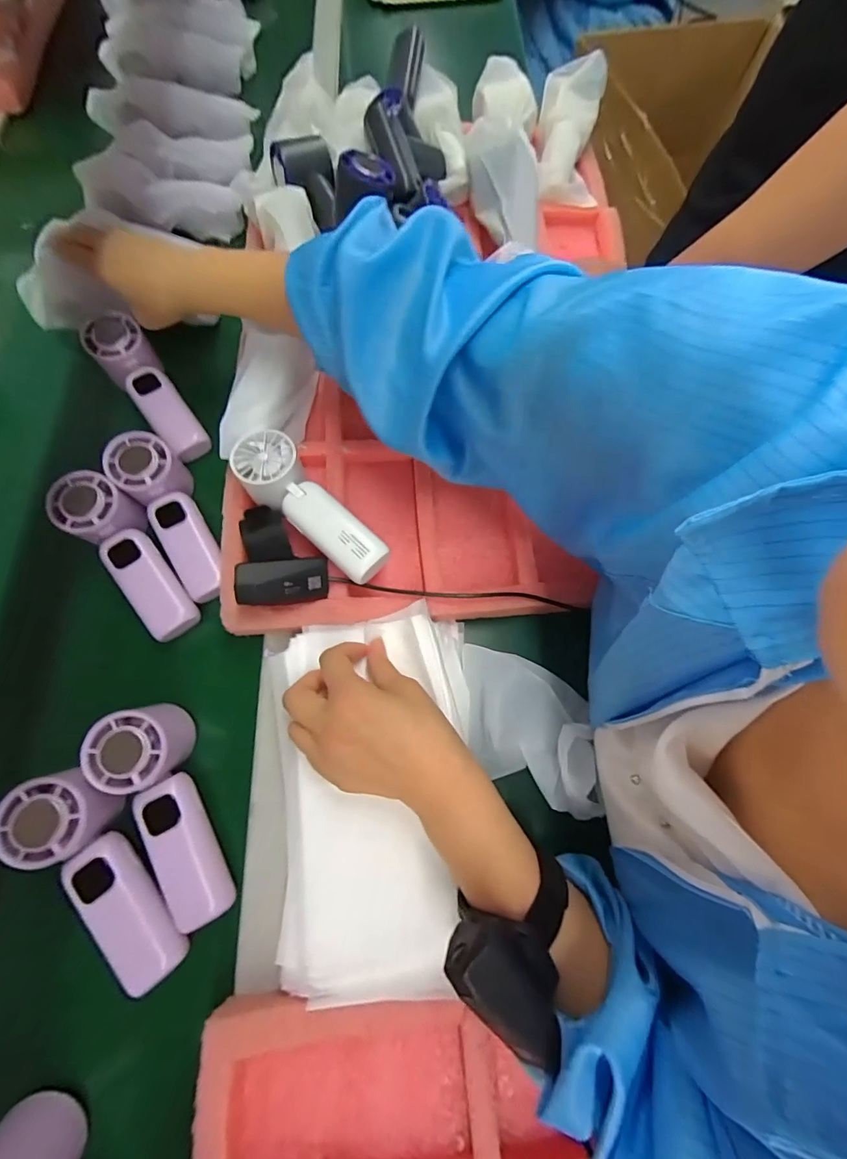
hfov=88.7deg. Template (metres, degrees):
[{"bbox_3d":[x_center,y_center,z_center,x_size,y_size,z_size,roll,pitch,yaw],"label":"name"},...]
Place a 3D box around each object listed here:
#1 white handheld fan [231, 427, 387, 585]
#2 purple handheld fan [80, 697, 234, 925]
[{"bbox_3d":[-0.097,-0.058,0.364,0.052,0.045,0.153,-41,75,-17],"label":"white handheld fan"},{"bbox_3d":[-0.181,0.162,0.304,0.048,0.058,0.150,-29,72,-14],"label":"purple handheld fan"}]

